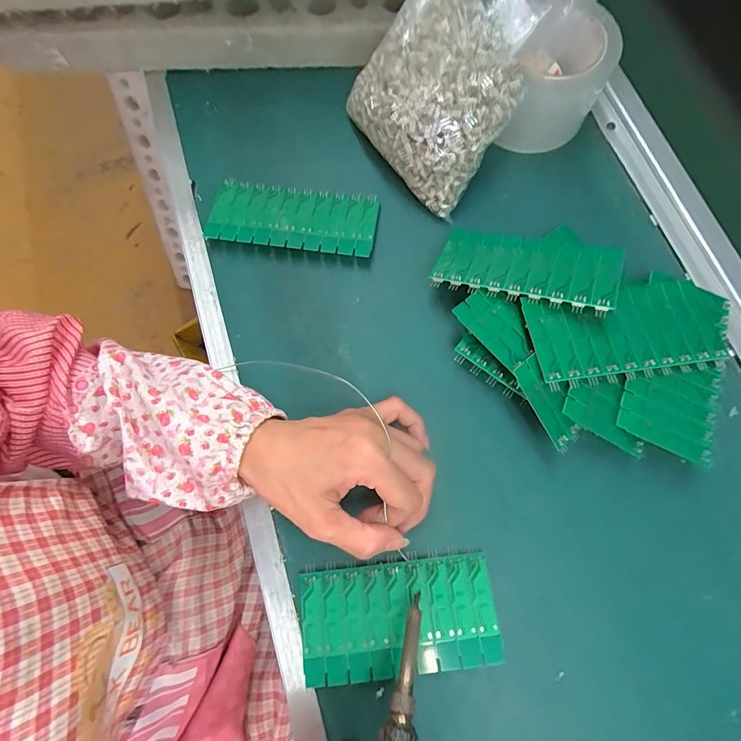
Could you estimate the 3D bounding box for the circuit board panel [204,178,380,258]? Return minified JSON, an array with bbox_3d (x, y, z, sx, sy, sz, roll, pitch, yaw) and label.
[{"bbox_3d":[-0.065,-0.129,0.336,0.137,0.015,0.058,8,76,4],"label":"circuit board panel"}]

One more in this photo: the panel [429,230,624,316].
[{"bbox_3d":[0.112,-0.077,0.292,0.123,0.007,0.063,15,57,22],"label":"panel"}]

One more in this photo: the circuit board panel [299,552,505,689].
[{"bbox_3d":[0.018,0.160,0.258,0.122,0.017,0.062,-7,76,0],"label":"circuit board panel"}]

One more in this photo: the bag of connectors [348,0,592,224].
[{"bbox_3d":[0.065,-0.235,0.275,0.136,0.171,0.132,-39,78,-8],"label":"bag of connectors"}]

